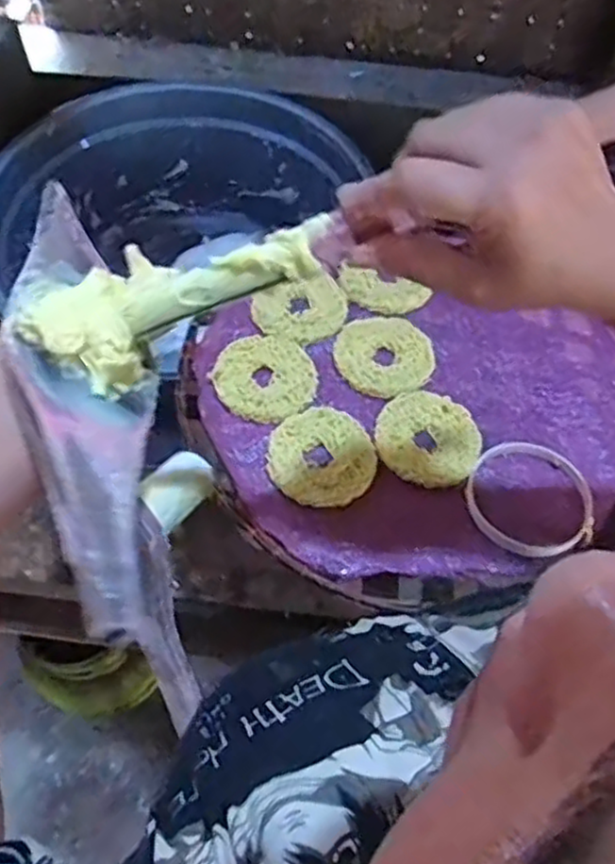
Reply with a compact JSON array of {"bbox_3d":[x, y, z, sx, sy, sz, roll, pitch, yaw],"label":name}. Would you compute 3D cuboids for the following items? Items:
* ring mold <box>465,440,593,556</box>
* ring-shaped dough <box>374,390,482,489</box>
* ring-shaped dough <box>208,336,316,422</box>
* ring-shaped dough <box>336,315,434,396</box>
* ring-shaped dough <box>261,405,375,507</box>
[{"bbox_3d":[0.162,0.049,0.523,0.093,0.010,0.085,1,58,-2],"label":"ring mold"},{"bbox_3d":[0.092,0.004,0.552,0.078,0.006,0.079,1,58,-2],"label":"ring-shaped dough"},{"bbox_3d":[-0.034,-0.045,0.576,0.079,0.008,0.081,1,58,-2],"label":"ring-shaped dough"},{"bbox_3d":[0.063,-0.063,0.593,0.079,0.004,0.077,-4,59,-6],"label":"ring-shaped dough"},{"bbox_3d":[0.010,0.018,0.538,0.078,0.007,0.078,-4,59,-6],"label":"ring-shaped dough"}]

